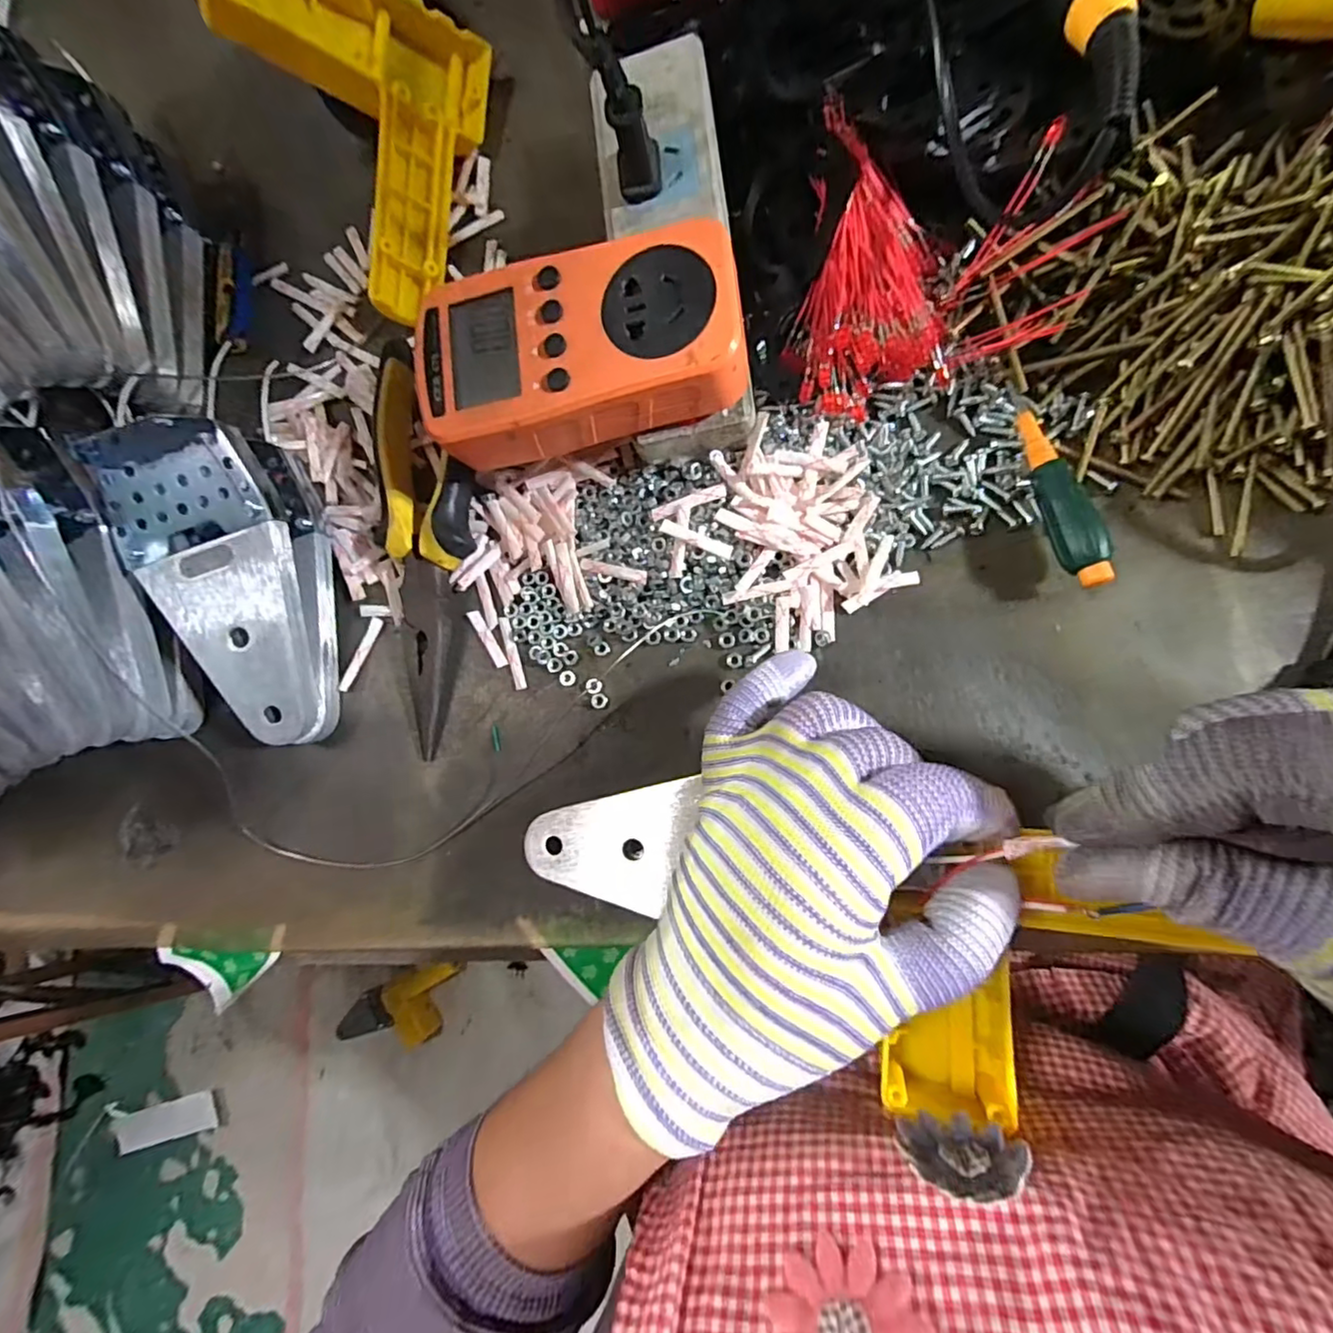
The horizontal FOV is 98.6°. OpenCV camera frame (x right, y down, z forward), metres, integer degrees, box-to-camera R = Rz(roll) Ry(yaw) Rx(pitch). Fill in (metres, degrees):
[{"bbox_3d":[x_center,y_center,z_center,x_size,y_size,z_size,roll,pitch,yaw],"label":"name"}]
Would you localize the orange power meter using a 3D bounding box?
[{"bbox_3d":[-0.035,-0.122,0.222,0.123,0.030,0.064,-8,84,7],"label":"orange power meter"}]

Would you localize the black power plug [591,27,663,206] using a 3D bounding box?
[{"bbox_3d":[-0.015,-0.215,0.225,0.017,0.051,0.019,-6,84,7],"label":"black power plug"}]

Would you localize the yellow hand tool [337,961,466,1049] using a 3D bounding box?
[{"bbox_3d":[-0.473,0.627,1.041,0.270,0.054,0.122,-27,82,5],"label":"yellow hand tool"}]

